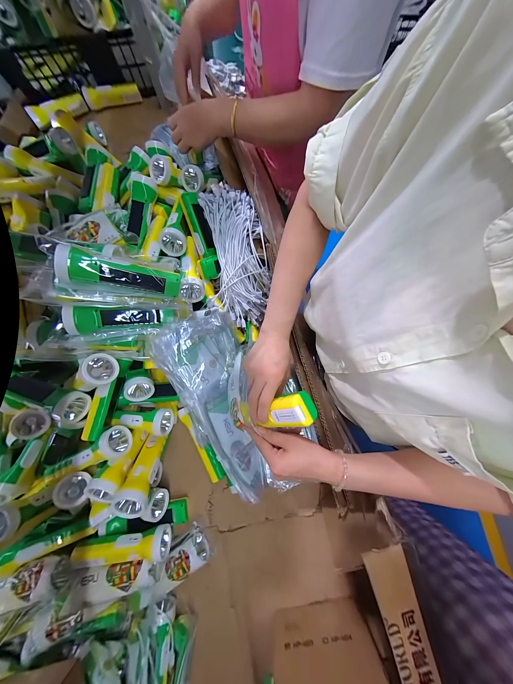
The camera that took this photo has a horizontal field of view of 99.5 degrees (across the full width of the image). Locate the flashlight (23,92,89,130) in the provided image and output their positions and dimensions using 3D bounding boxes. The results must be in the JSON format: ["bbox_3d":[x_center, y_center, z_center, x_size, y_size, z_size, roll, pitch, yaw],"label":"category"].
[{"bbox_3d":[-0.598,-0.701,0.658,0.161,0.047,0.041,-32,81,-5],"label":"flashlight"}]

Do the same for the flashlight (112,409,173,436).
[{"bbox_3d":[-0.228,0.155,0.443,0.112,0.050,0.047,9,80,2],"label":"flashlight"}]

